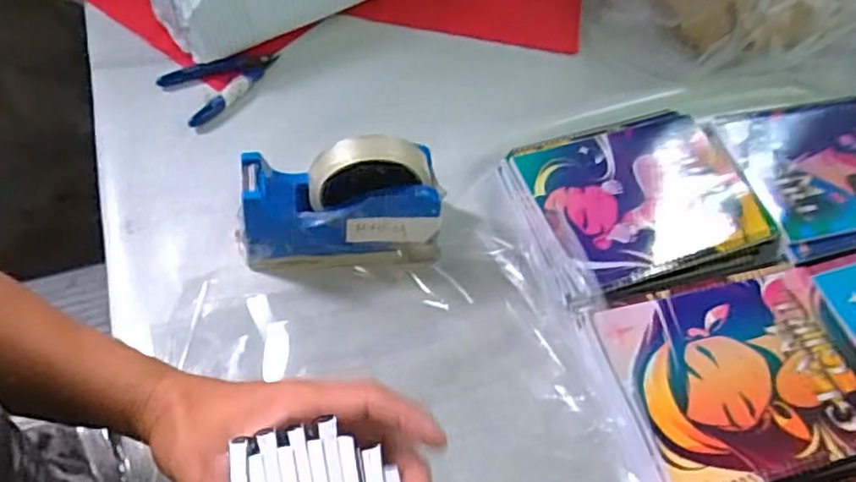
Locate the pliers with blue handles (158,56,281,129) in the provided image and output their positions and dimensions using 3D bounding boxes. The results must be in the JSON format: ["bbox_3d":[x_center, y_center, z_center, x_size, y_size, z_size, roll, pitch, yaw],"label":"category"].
[{"bbox_3d":[-0.198,-0.161,0.619,0.112,0.012,0.070,-37,67,-22],"label":"pliers with blue handles"}]

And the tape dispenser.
[{"bbox_3d":[-0.065,-0.033,0.498,0.156,0.112,0.074,4,57,-4],"label":"tape dispenser"}]

